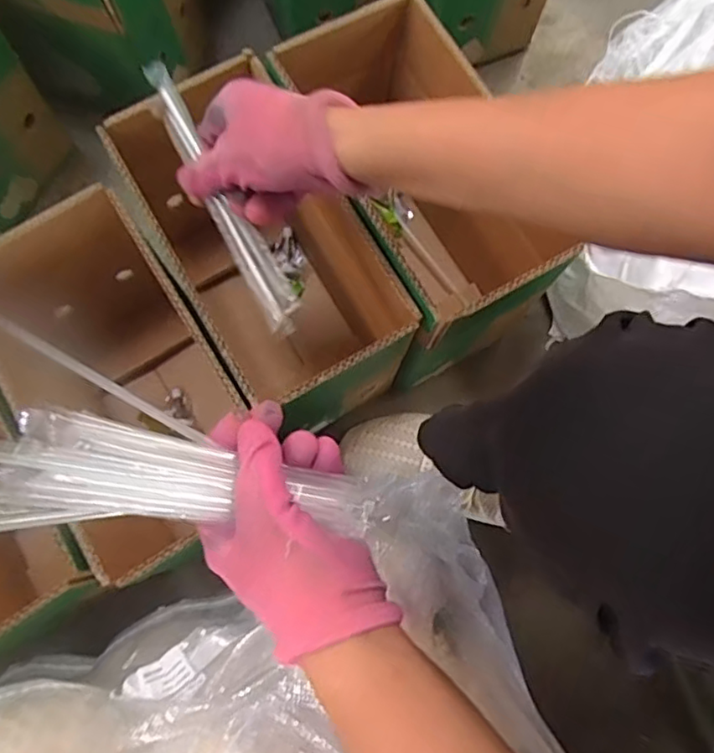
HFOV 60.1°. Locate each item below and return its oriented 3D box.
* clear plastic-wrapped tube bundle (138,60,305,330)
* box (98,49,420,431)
[{"bbox_3d":[-0.090,-0.119,0.418,0.026,0.017,0.194,-29,92,-6],"label":"clear plastic-wrapped tube bundle"},{"bbox_3d":[-0.079,-0.094,0.582,0.145,0.223,0.272,-30,80,-6],"label":"box"}]

